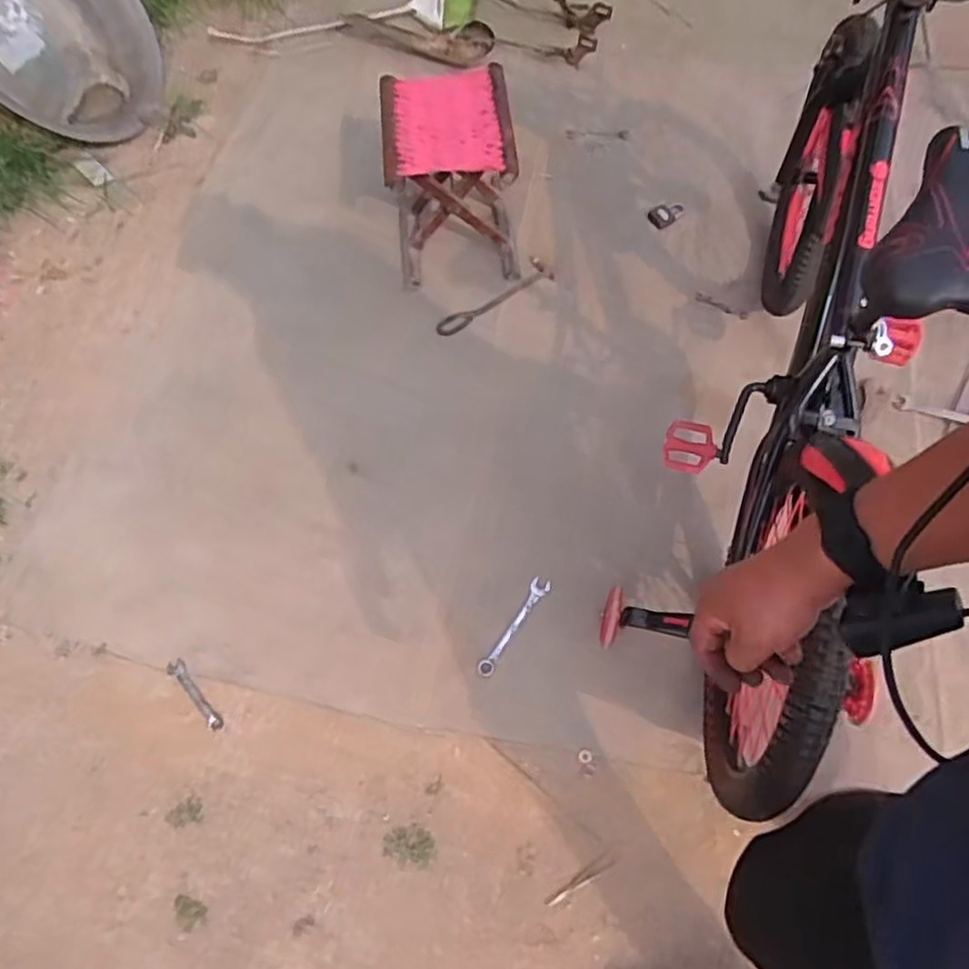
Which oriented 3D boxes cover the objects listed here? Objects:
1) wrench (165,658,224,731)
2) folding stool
[{"bbox_3d":[-0.501,0.364,1.188,0.028,0.005,0.154,-41,65,-18],"label":"wrench"},{"bbox_3d":[-0.079,-0.682,1.515,0.276,0.294,0.301,-8,64,-4],"label":"folding stool"}]

